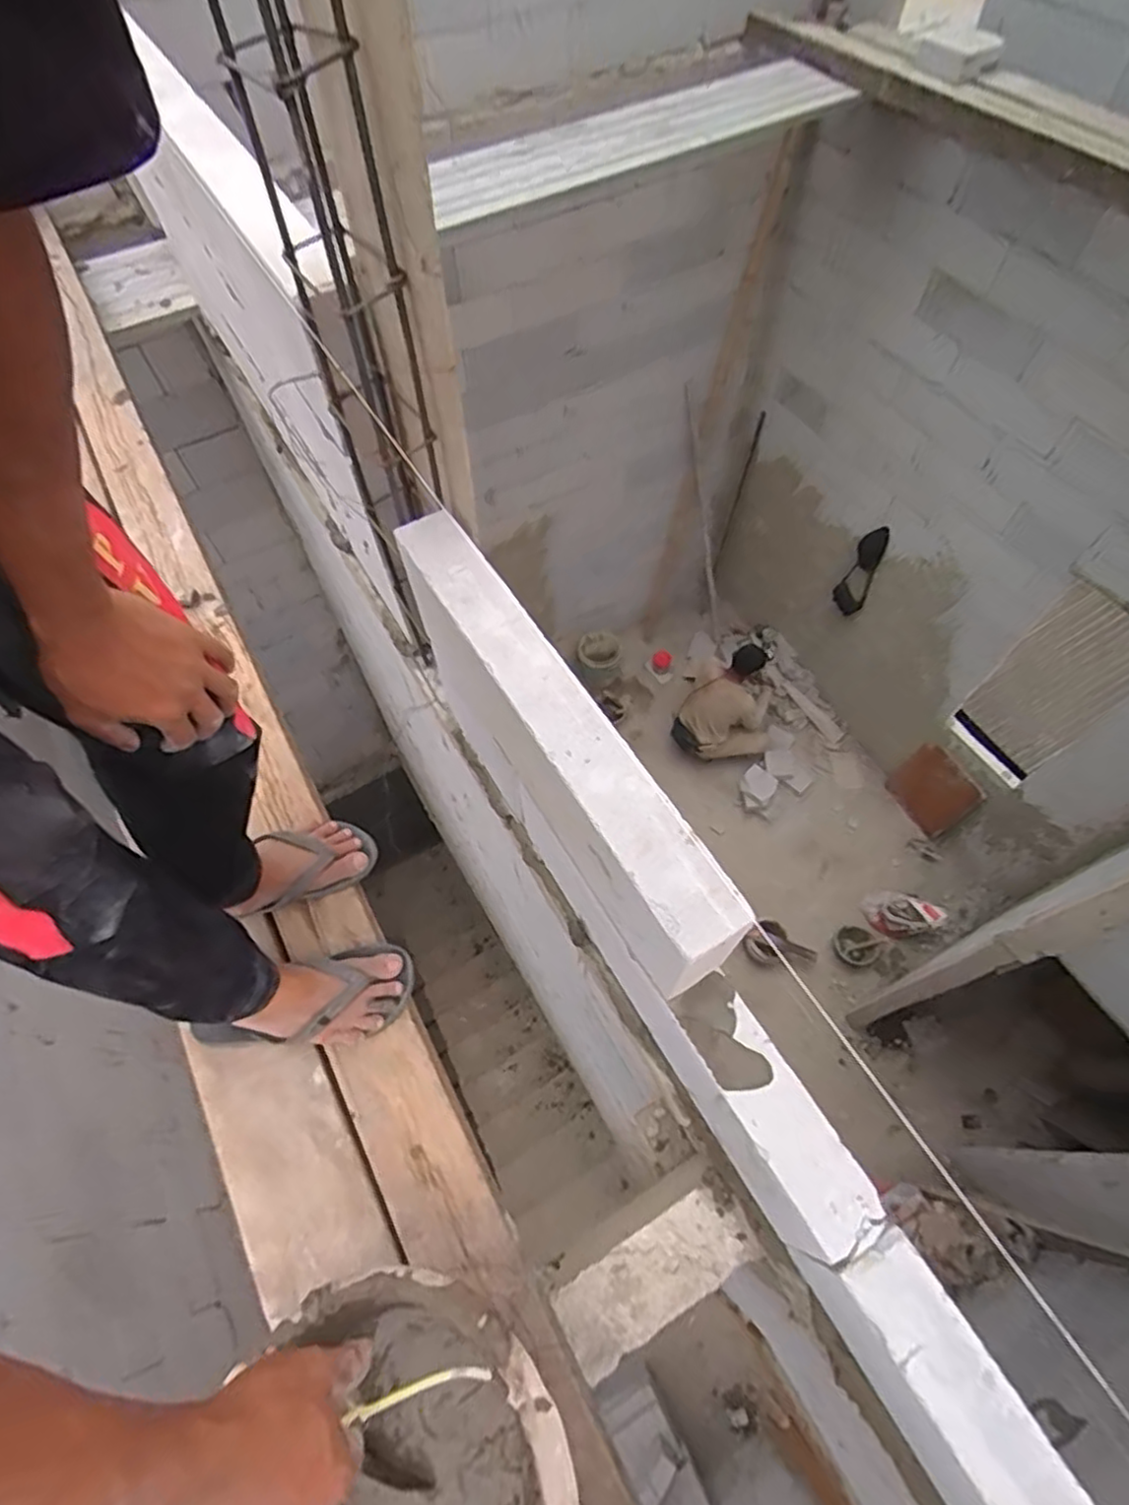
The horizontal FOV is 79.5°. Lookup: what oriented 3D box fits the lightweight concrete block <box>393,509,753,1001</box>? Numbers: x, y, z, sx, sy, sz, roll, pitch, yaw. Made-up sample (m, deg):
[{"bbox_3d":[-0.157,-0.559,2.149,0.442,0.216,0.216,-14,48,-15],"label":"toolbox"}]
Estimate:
[{"bbox_3d":[-0.018,-0.011,0.770,0.078,0.193,0.584,-29,64,-14],"label":"lightweight concrete block"}]

